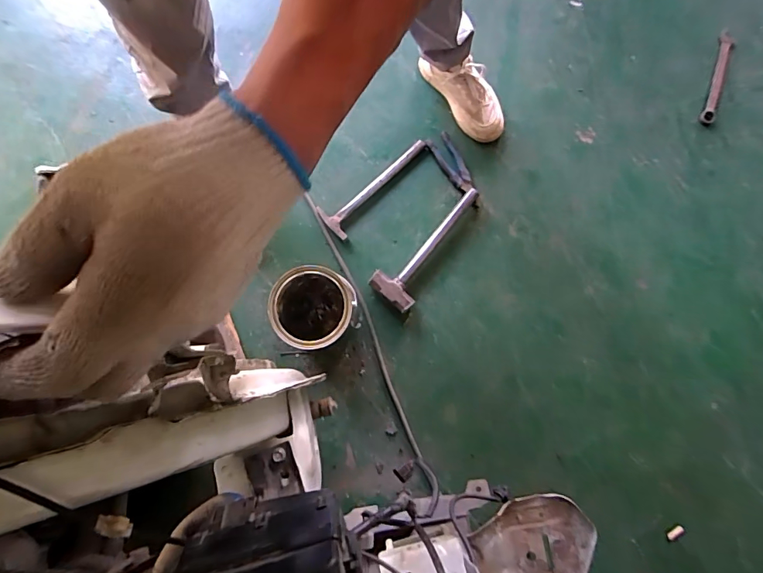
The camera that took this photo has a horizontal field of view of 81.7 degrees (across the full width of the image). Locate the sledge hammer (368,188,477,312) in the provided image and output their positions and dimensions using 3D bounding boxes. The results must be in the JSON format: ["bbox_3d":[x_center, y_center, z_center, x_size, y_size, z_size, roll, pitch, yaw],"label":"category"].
[{"bbox_3d":[0.113,-0.096,1.015,0.110,0.034,0.324,40,83,6],"label":"sledge hammer"}]

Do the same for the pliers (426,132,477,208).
[{"bbox_3d":[0.178,-0.277,1.044,0.056,0.019,0.192,-31,82,-5],"label":"pliers"}]

